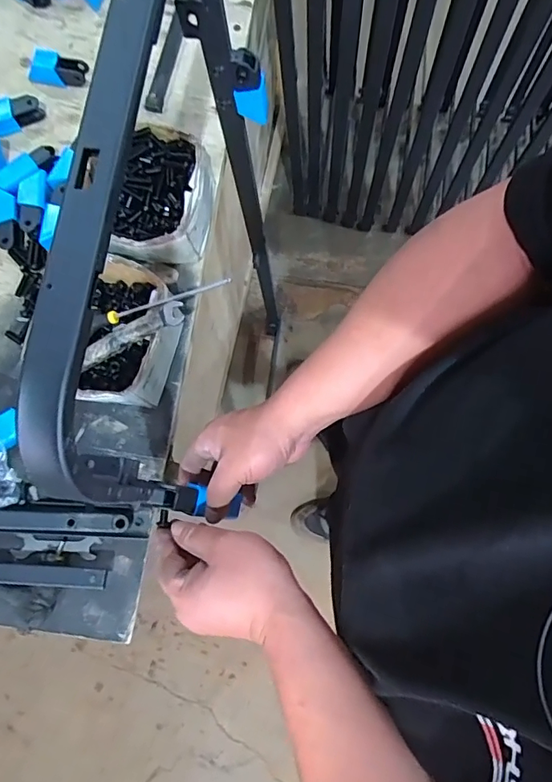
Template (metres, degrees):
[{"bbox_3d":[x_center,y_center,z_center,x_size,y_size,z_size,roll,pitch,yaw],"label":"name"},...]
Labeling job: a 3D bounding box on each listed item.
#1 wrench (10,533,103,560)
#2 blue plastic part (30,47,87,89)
[{"bbox_3d":[-0.256,0.181,0.559,0.100,0.008,0.026,2,78,-2],"label":"wrench"},{"bbox_3d":[-0.316,-0.462,0.696,0.083,0.041,0.032,10,78,0],"label":"blue plastic part"}]

